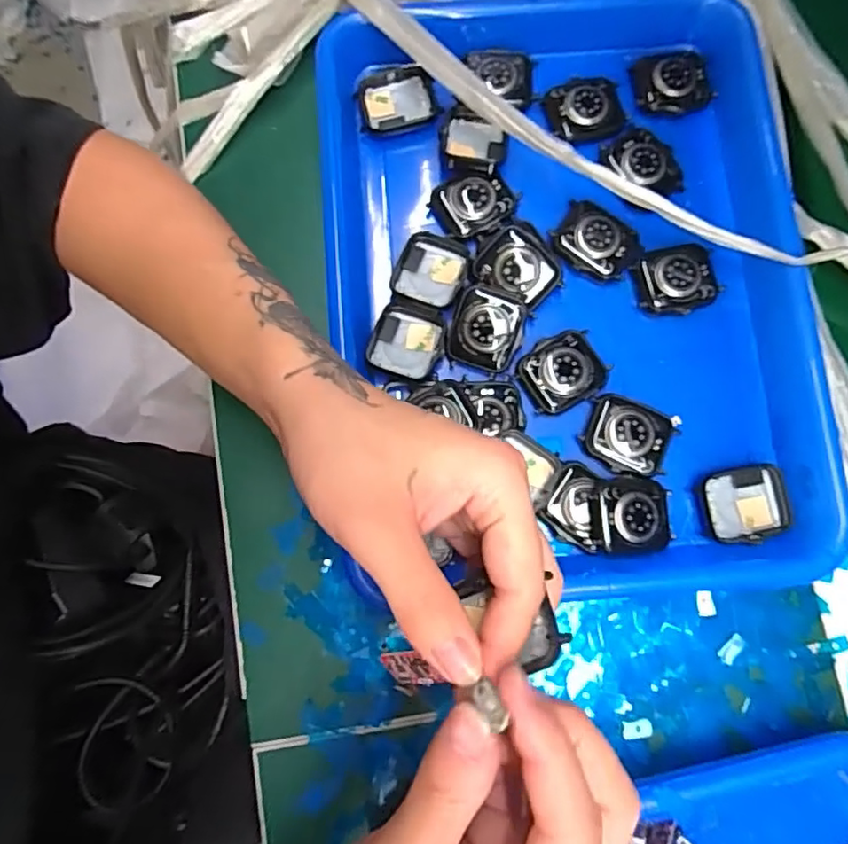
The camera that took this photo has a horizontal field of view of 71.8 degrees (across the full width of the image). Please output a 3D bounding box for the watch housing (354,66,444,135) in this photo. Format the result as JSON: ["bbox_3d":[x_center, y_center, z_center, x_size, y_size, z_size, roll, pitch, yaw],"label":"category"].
[{"bbox_3d":[-0.015,-0.186,0.343,0.045,0.015,0.036,-12,80,-2],"label":"watch housing"}]

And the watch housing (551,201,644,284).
[{"bbox_3d":[0.097,-0.102,0.330,0.046,0.012,0.035,34,82,6],"label":"watch housing"}]

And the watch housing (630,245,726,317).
[{"bbox_3d":[0.141,-0.079,0.327,0.044,0.013,0.037,-12,80,-2],"label":"watch housing"}]

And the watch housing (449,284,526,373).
[{"bbox_3d":[0.034,-0.050,0.316,0.036,0.011,0.041,16,101,3],"label":"watch housing"}]

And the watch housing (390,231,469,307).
[{"bbox_3d":[0.003,-0.084,0.326,0.036,0.012,0.042,19,80,4],"label":"watch housing"}]

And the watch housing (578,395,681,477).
[{"bbox_3d":[0.109,0.008,0.311,0.046,0.013,0.038,23,81,4],"label":"watch housing"}]

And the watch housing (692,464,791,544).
[{"bbox_3d":[0.167,0.043,0.305,0.044,0.007,0.037,-9,80,-1],"label":"watch housing"}]

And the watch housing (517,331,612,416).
[{"bbox_3d":[0.075,-0.027,0.317,0.044,0.011,0.037,-27,81,-4],"label":"watch housing"}]

